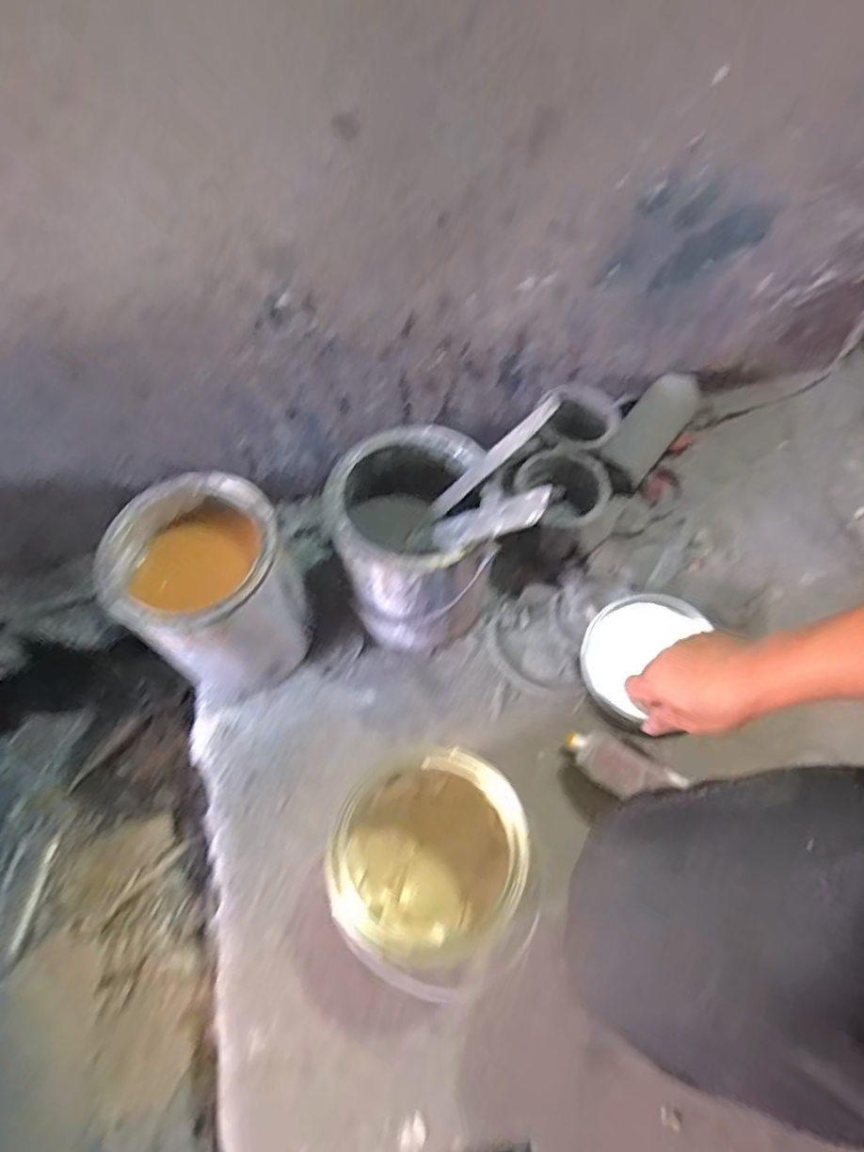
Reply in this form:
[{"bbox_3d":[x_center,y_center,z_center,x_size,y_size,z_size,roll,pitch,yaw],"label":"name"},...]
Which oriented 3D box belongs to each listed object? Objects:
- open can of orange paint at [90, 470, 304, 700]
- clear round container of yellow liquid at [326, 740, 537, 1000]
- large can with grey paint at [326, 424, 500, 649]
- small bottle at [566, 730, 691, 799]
[{"bbox_3d":[-0.221,0.017,0.684,0.168,0.196,0.161,-1,62,2],"label":"open can of orange paint"},{"bbox_3d":[0.007,0.261,0.572,0.164,0.155,0.164,-1,62,2],"label":"clear round container of yellow liquid"},{"bbox_3d":[-0.019,-0.026,0.692,0.150,0.200,0.158,-11,62,-3],"label":"large can with grey paint"},{"bbox_3d":[0.197,0.201,0.674,0.119,0.030,0.050,25,66,15],"label":"small bottle"}]

